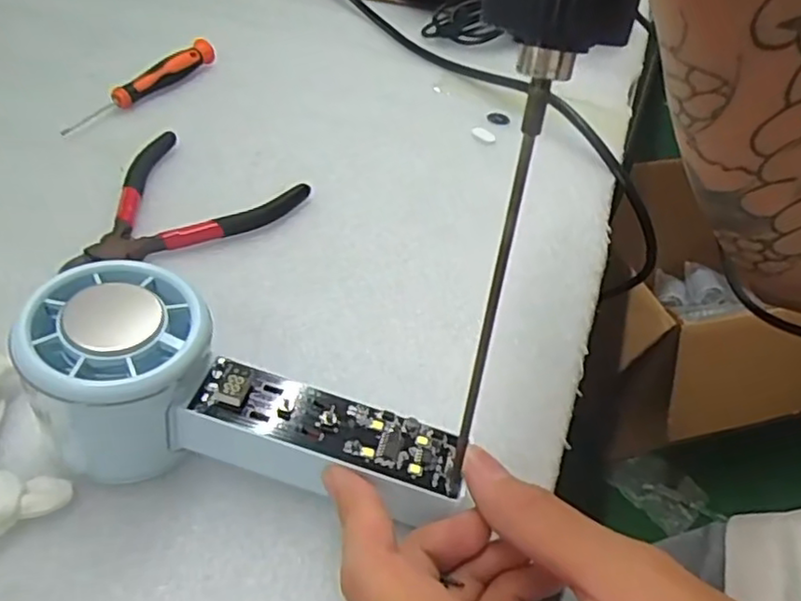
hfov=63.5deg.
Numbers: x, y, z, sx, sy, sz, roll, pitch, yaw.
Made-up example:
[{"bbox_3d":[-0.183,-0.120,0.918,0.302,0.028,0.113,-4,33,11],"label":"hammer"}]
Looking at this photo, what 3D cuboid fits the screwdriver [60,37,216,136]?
[{"bbox_3d":[-0.164,-0.137,0.416,0.014,0.019,0.125,23,47,16],"label":"screwdriver"}]

